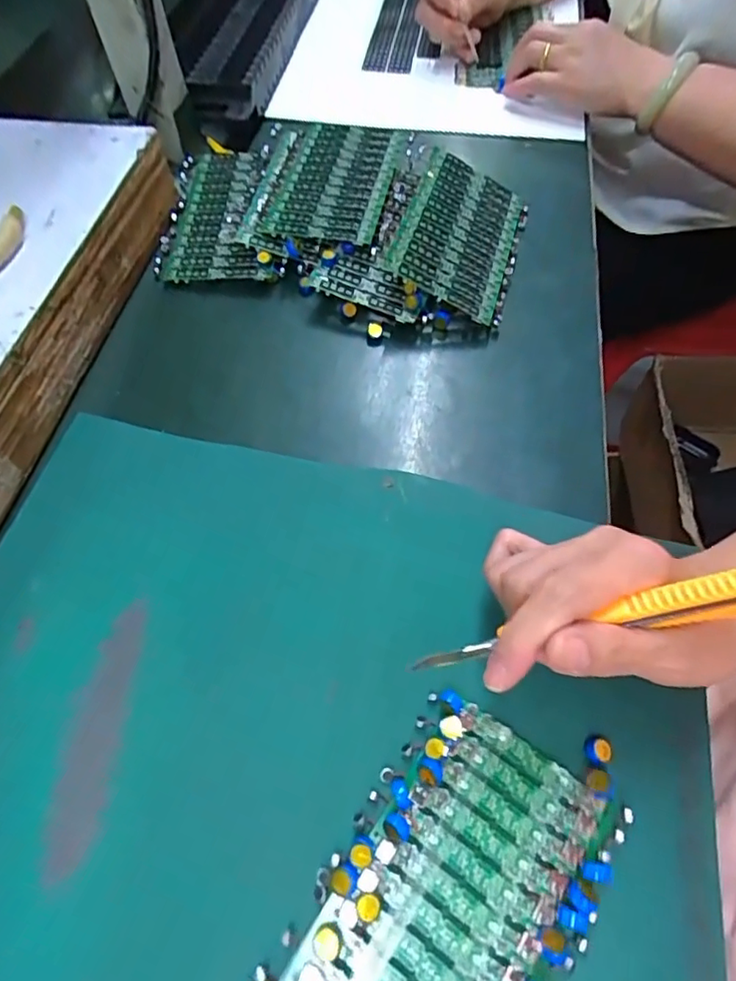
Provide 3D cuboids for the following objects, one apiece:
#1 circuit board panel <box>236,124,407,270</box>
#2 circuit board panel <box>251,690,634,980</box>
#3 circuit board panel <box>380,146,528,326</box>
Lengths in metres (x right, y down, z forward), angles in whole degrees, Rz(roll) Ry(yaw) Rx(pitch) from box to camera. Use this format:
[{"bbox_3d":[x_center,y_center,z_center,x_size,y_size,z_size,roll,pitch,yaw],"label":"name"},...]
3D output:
[{"bbox_3d":[-0.037,-0.258,0.471,0.107,0.015,0.171,9,61,7],"label":"circuit board panel"},{"bbox_3d":[0.035,0.180,0.240,0.103,0.014,0.166,31,65,17],"label":"circuit board panel"},{"bbox_3d":[0.075,-0.205,0.440,0.095,0.009,0.155,26,60,-12],"label":"circuit board panel"}]

